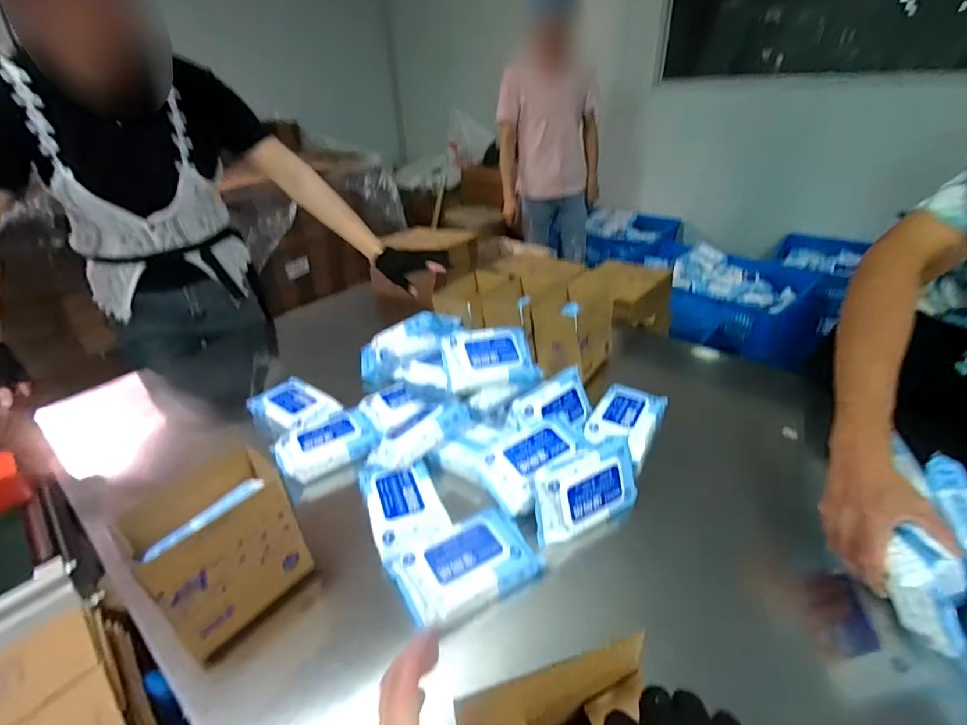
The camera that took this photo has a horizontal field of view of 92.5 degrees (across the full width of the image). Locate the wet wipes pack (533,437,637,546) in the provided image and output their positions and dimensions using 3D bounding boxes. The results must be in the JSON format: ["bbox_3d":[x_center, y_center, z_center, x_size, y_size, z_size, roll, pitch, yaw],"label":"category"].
[{"bbox_3d":[0.148,0.190,0.680,0.180,0.117,0.056,-17,6,-26],"label":"wet wipes pack"}]

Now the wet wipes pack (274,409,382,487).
[{"bbox_3d":[-0.275,0.139,0.814,0.163,0.043,0.113,-21,37,-27],"label":"wet wipes pack"}]

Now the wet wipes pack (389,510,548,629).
[{"bbox_3d":[-0.023,0.264,0.608,0.173,0.035,0.108,-19,36,-24],"label":"wet wipes pack"}]

